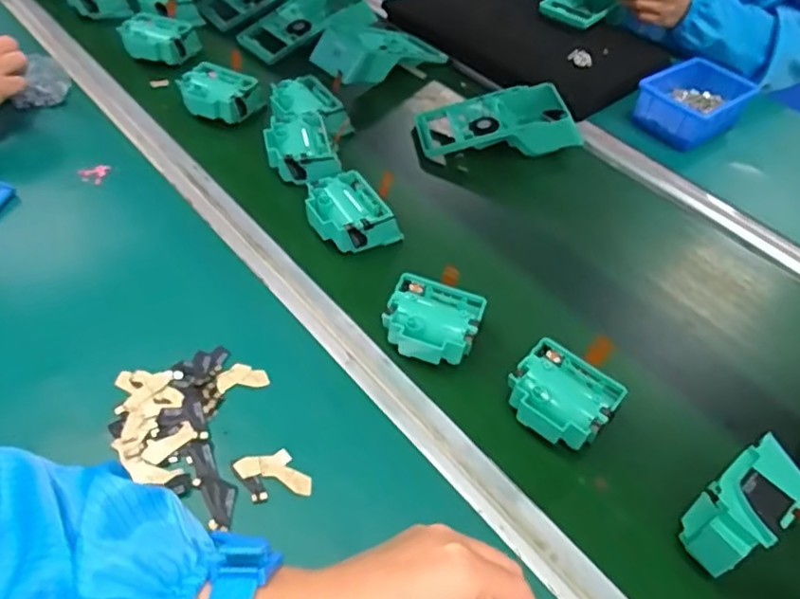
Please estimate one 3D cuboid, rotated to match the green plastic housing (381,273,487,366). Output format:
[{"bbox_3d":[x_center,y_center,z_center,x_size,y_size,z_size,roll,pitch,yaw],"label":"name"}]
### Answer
[{"bbox_3d":[0.025,0.022,0.508,0.076,0.037,0.064,16,50,8],"label":"green plastic housing"}]

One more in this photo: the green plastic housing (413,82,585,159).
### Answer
[{"bbox_3d":[0.113,-0.207,0.728,0.177,0.053,0.092,-2,50,-7],"label":"green plastic housing"}]

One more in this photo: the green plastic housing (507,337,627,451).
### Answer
[{"bbox_3d":[0.119,0.078,0.470,0.072,0.040,0.066,36,56,23],"label":"green plastic housing"}]

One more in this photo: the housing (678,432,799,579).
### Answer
[{"bbox_3d":[0.219,0.137,0.403,0.079,0.074,0.042,-30,59,-27],"label":"housing"}]

